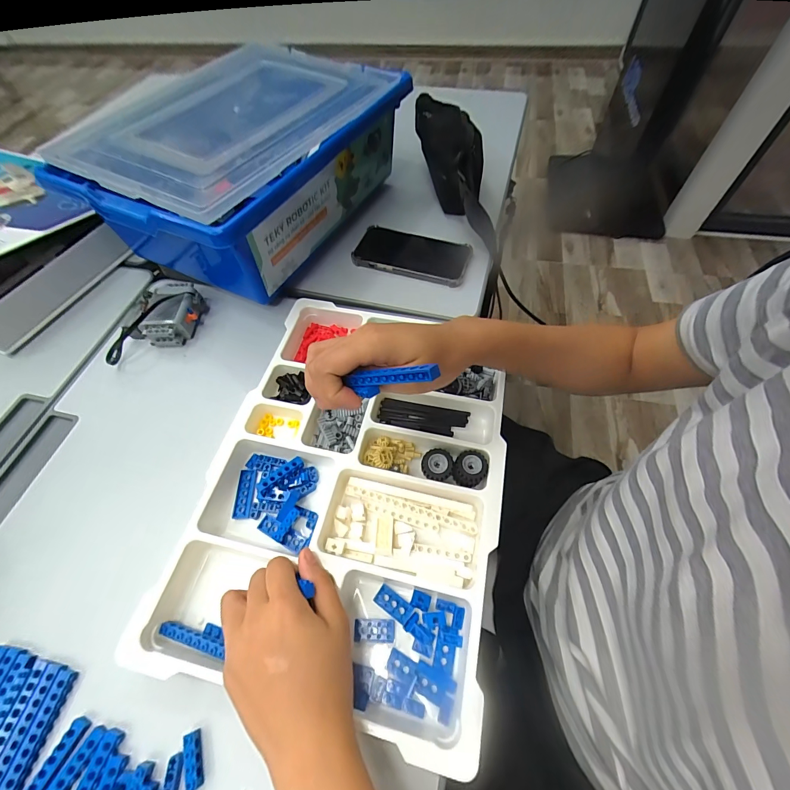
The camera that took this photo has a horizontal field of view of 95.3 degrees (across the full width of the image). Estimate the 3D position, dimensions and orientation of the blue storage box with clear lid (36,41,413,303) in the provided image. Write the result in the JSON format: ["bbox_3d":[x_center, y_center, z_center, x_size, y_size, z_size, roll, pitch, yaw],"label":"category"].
[{"bbox_3d":[-0.199,-0.334,0.517,0.292,0.147,0.419,28,63,19],"label":"blue storage box with clear lid"}]

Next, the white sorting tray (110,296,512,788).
[{"bbox_3d":[-0.035,0.071,0.352,0.264,0.037,0.369,10,59,9],"label":"white sorting tray"}]

